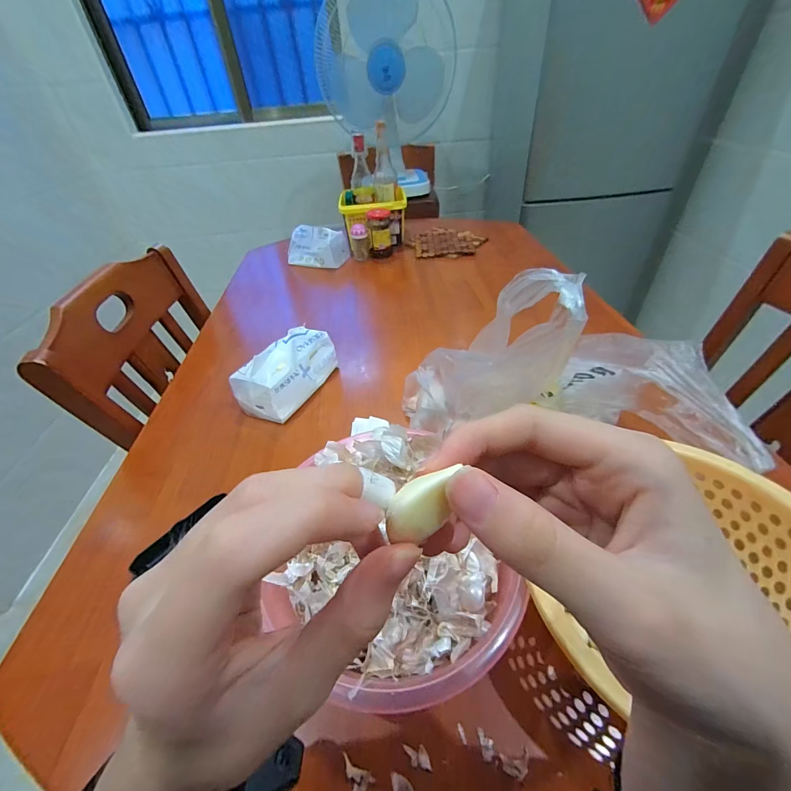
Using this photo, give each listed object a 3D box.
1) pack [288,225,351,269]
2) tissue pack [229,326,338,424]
[{"bbox_3d":[-0.218,-0.413,0.980,0.170,0.087,0.083,14,46,20],"label":"pack"},{"bbox_3d":[-0.174,-0.043,0.571,0.075,0.089,0.160,18,47,23],"label":"tissue pack"}]

